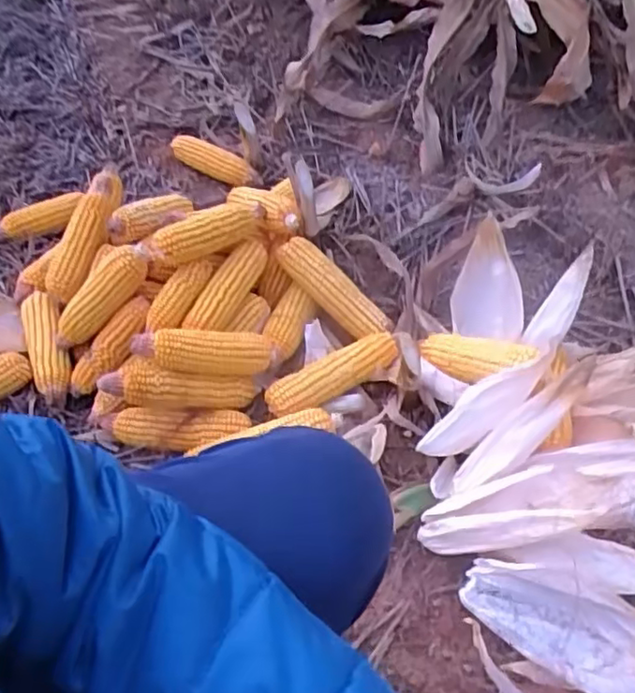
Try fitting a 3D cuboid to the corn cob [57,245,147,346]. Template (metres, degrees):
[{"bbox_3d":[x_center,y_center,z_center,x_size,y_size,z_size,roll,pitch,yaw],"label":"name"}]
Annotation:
[{"bbox_3d":[-0.308,-0.068,0.901,0.174,0.047,0.052,-44,50,18],"label":"corn cob"}]

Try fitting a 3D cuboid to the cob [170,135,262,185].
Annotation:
[{"bbox_3d":[-0.200,-0.370,1.254,0.222,0.043,0.056,29,58,25],"label":"cob"}]

